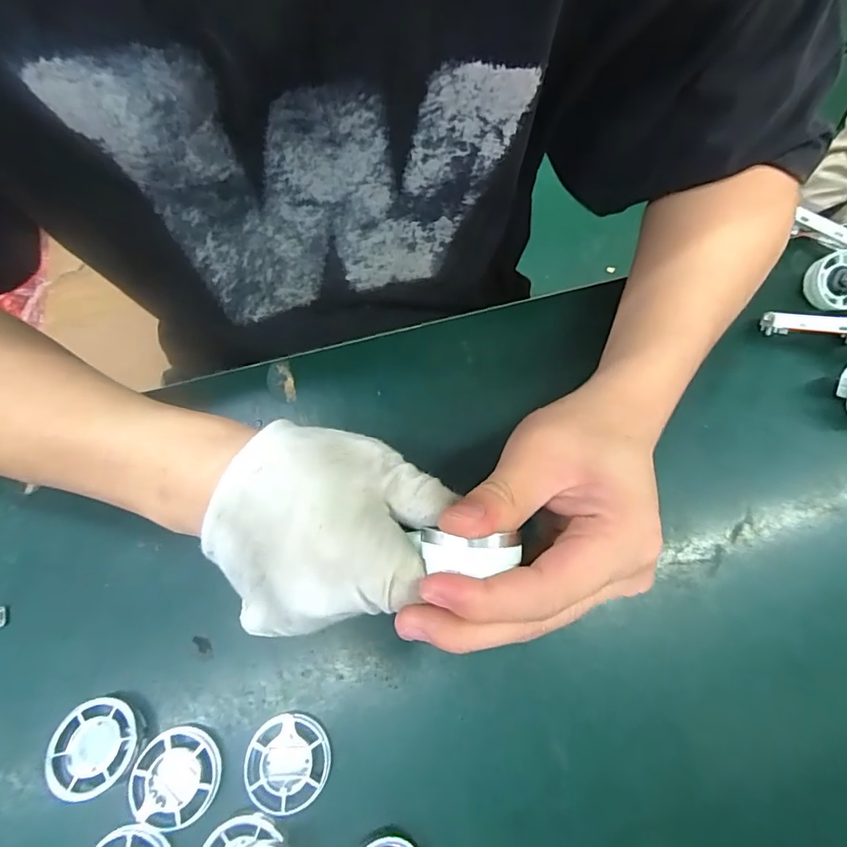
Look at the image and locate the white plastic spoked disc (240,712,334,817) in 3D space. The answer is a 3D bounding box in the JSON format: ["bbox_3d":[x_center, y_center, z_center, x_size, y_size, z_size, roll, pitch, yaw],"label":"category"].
[{"bbox_3d":[-0.065,0.161,0.228,0.039,0.010,0.038,1,68,-2],"label":"white plastic spoked disc"}]

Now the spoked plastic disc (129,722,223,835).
[{"bbox_3d":[-0.115,0.164,0.222,0.039,0.006,0.039,1,68,-2],"label":"spoked plastic disc"}]

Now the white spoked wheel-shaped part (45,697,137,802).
[{"bbox_3d":[-0.155,0.152,0.224,0.036,0.009,0.039,1,68,-2],"label":"white spoked wheel-shaped part"}]

